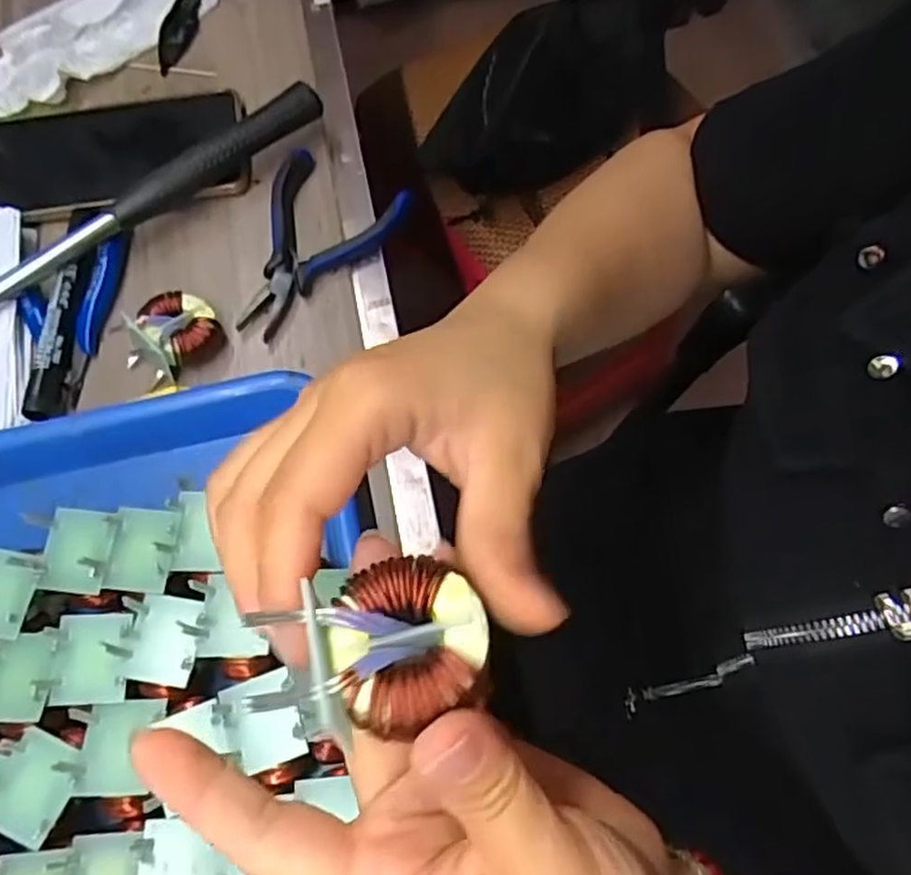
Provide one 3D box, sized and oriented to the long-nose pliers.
[{"bbox_3d":[-0.087,-0.107,0.406,0.078,0.024,0.111,30,71,11],"label":"long-nose pliers"}]

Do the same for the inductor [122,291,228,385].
[{"bbox_3d":[-0.149,-0.059,0.381,0.040,0.024,0.038,-34,72,-13],"label":"inductor"}]

